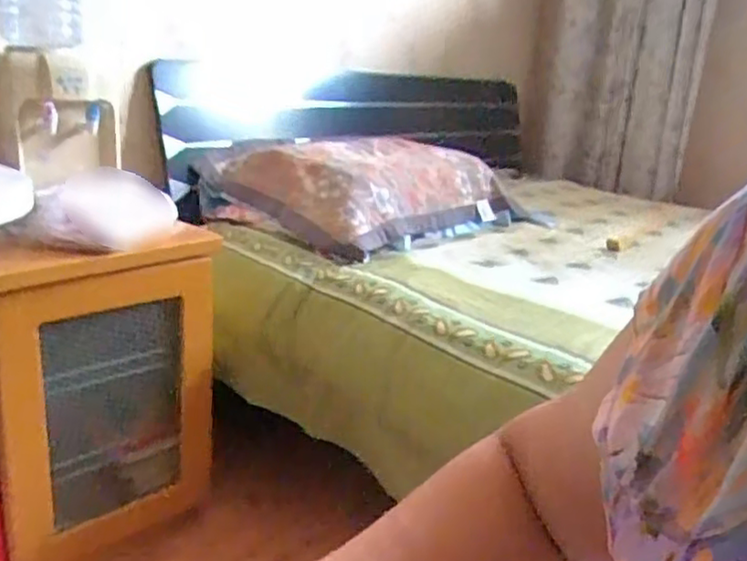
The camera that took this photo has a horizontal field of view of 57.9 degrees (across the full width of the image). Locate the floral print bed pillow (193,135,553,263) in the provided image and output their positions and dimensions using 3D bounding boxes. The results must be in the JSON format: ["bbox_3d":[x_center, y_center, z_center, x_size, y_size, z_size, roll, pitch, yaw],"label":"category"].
[{"bbox_3d":[0.006,-0.236,1.652,0.514,0.172,0.691,17,22,36],"label":"floral print bed pillow"}]

